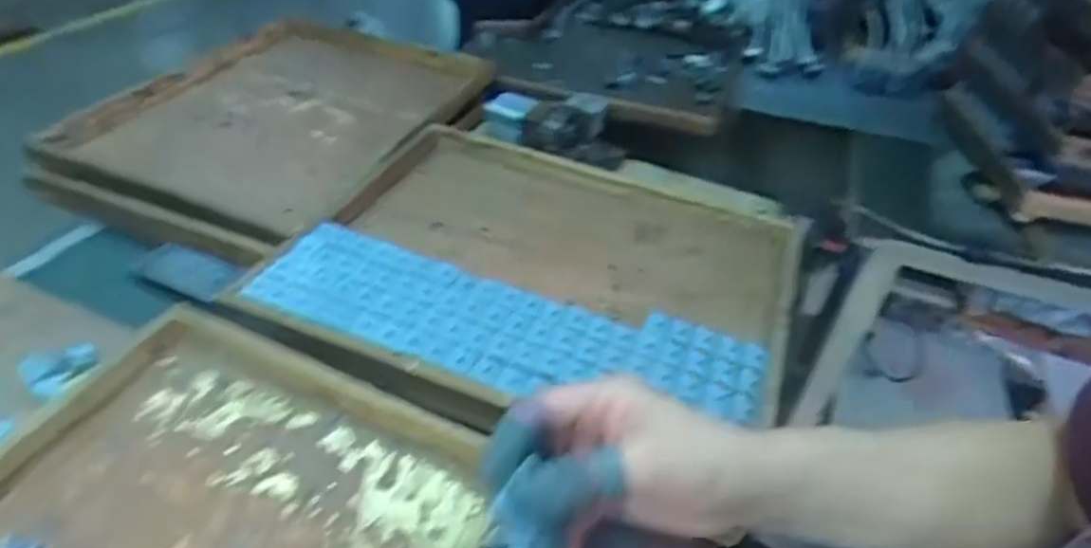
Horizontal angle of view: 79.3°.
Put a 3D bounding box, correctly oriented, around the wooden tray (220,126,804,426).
[{"bbox_3d":[-0.005,-0.005,0.711,0.505,0.063,0.413,16,41,12],"label":"wooden tray"}]

